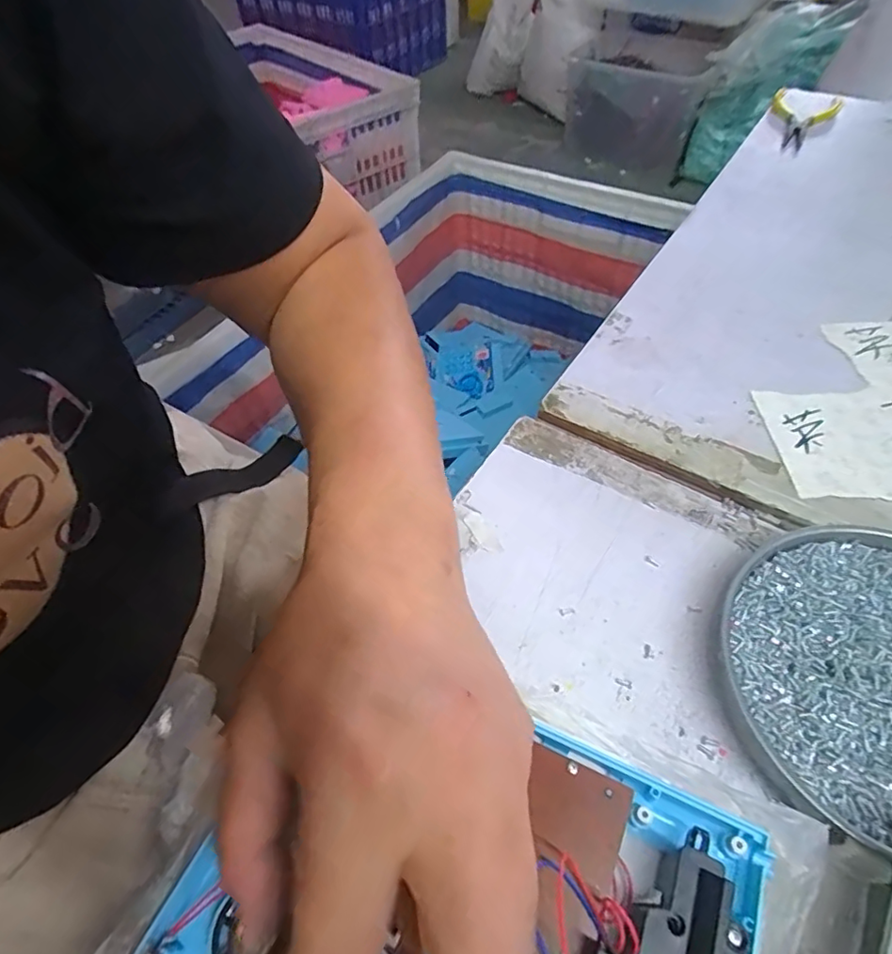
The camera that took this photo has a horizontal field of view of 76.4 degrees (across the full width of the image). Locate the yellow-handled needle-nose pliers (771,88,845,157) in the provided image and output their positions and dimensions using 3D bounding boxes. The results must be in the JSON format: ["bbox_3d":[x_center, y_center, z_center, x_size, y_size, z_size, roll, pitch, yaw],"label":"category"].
[{"bbox_3d":[0.355,-0.357,0.571,0.065,0.021,0.108,21,55,21],"label":"yellow-handled needle-nose pliers"}]

